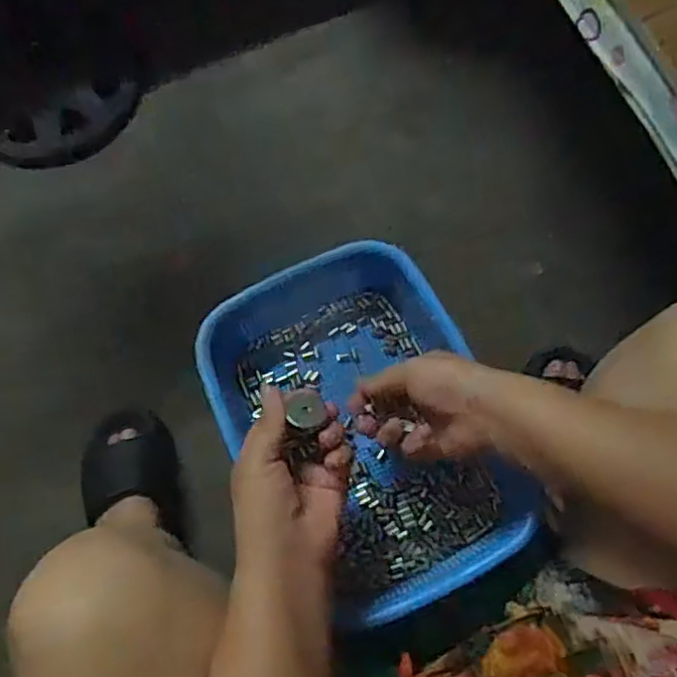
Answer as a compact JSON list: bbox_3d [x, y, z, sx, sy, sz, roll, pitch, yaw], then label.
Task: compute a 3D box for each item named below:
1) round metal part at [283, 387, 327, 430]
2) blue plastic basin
[{"bbox_3d":[-0.022,0.047,0.448,0.028,0.004,0.028,7,55,-10],"label":"round metal part"},{"bbox_3d":[0.015,0.072,0.558,0.205,0.073,0.289,-23,72,-6],"label":"blue plastic basin"}]

